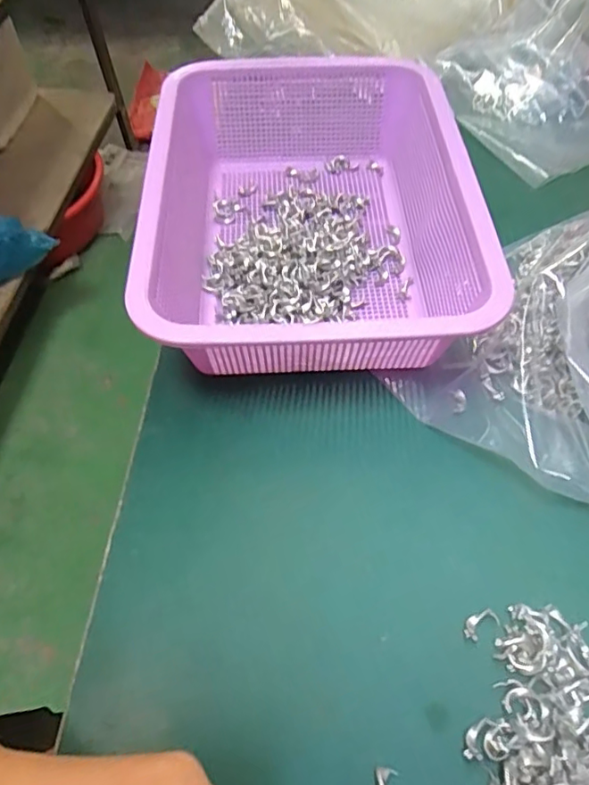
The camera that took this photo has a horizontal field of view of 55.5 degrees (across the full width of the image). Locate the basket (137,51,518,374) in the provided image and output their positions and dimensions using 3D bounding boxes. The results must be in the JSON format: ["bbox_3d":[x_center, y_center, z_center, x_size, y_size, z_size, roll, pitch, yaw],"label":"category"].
[{"bbox_3d":[0.011,-0.131,0.410,0.215,0.092,0.287,-2,56,1],"label":"basket"}]

